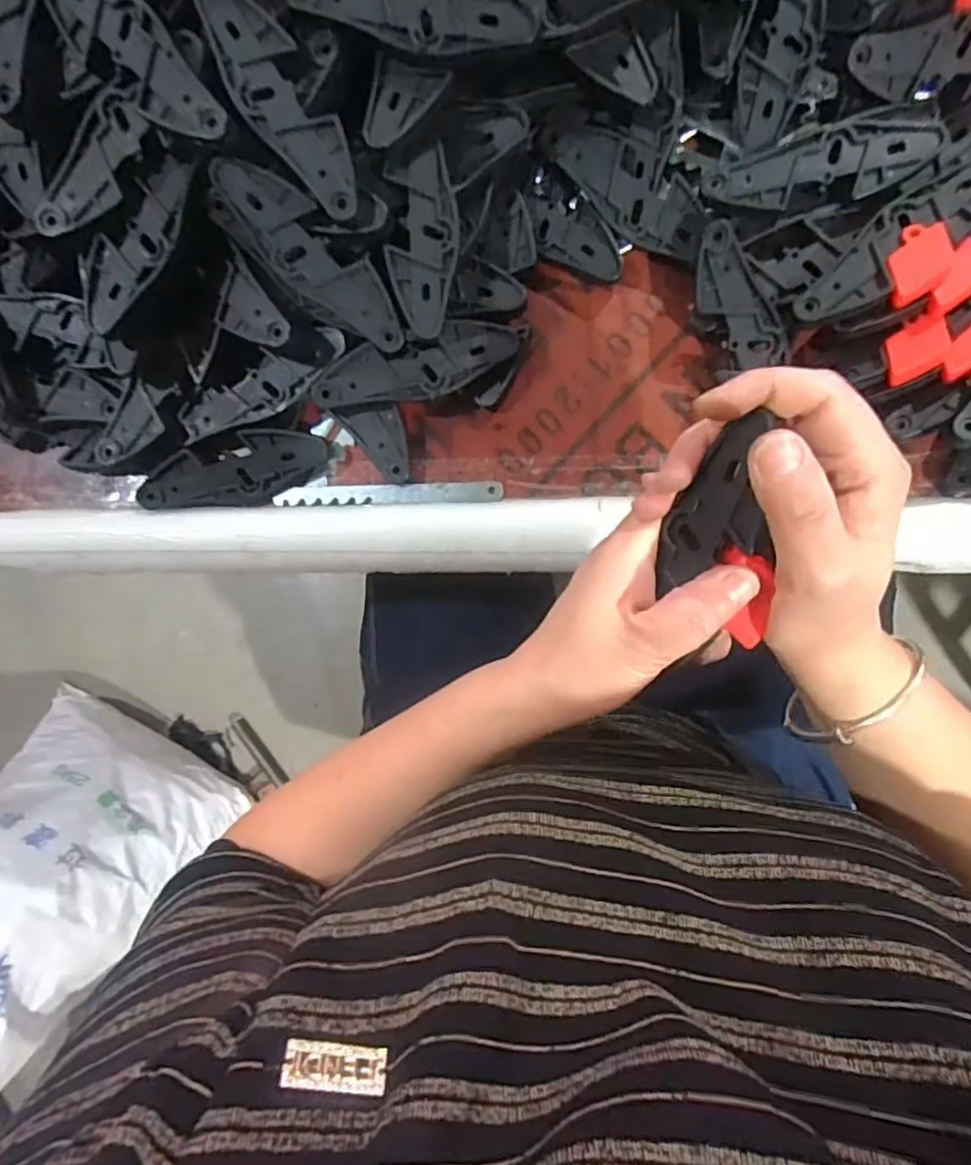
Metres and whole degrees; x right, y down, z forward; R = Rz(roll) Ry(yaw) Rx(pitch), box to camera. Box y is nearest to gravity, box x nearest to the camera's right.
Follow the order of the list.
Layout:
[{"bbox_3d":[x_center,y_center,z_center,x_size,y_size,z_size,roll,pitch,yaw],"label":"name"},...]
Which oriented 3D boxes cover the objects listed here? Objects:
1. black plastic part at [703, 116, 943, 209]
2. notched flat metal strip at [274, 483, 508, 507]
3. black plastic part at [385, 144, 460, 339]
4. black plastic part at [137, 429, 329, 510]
[{"bbox_3d":[0.192,-0.237,0.350,0.126,0.010,0.039,-5,90,5],"label":"black plastic part"},{"bbox_3d":[-0.062,-0.057,0.400,0.142,0.010,0.013,-2,90,5],"label":"notched flat metal strip"},{"bbox_3d":[-0.035,-0.191,0.359,0.039,0.026,0.097,1,93,3],"label":"black plastic part"},{"bbox_3d":[-0.163,-0.072,0.398,0.122,0.011,0.044,-5,90,5],"label":"black plastic part"}]

